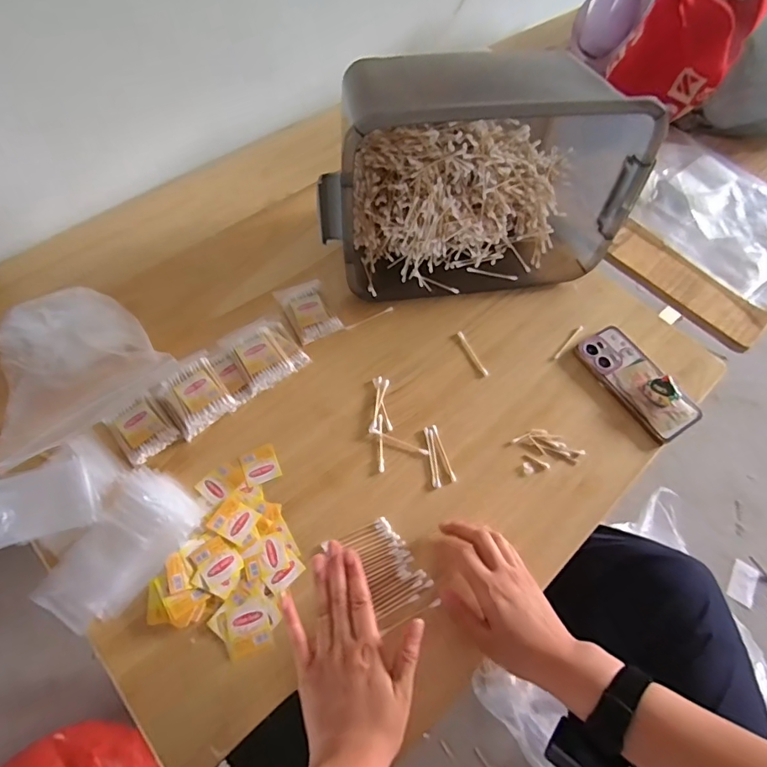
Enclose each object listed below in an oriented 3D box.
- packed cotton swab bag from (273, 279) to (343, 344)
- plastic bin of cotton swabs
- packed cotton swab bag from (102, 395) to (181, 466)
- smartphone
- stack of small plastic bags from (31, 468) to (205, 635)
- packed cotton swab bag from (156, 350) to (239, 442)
[{"bbox_3d":[-0.100,-0.101,0.646,0.059,0.013,0.096,-25,64,-18],"label":"packed cotton swab bag"},{"bbox_3d":[0.112,-0.267,0.643,0.396,0.235,0.206,-8,60,-9],"label":"plastic bin of cotton swabs"},{"bbox_3d":[-0.273,0.051,0.552,0.058,0.015,0.068,-38,69,-23],"label":"packed cotton swab bag"},{"bbox_3d":[0.328,-0.006,0.625,0.083,0.019,0.159,-30,66,-20],"label":"smartphone"},{"bbox_3d":[-0.263,0.160,0.483,0.095,0.026,0.151,31,62,13],"label":"stack of small plastic bags"},{"bbox_3d":[-0.219,0.013,0.565,0.068,0.033,0.079,-32,67,-21],"label":"packed cotton swab bag"}]

